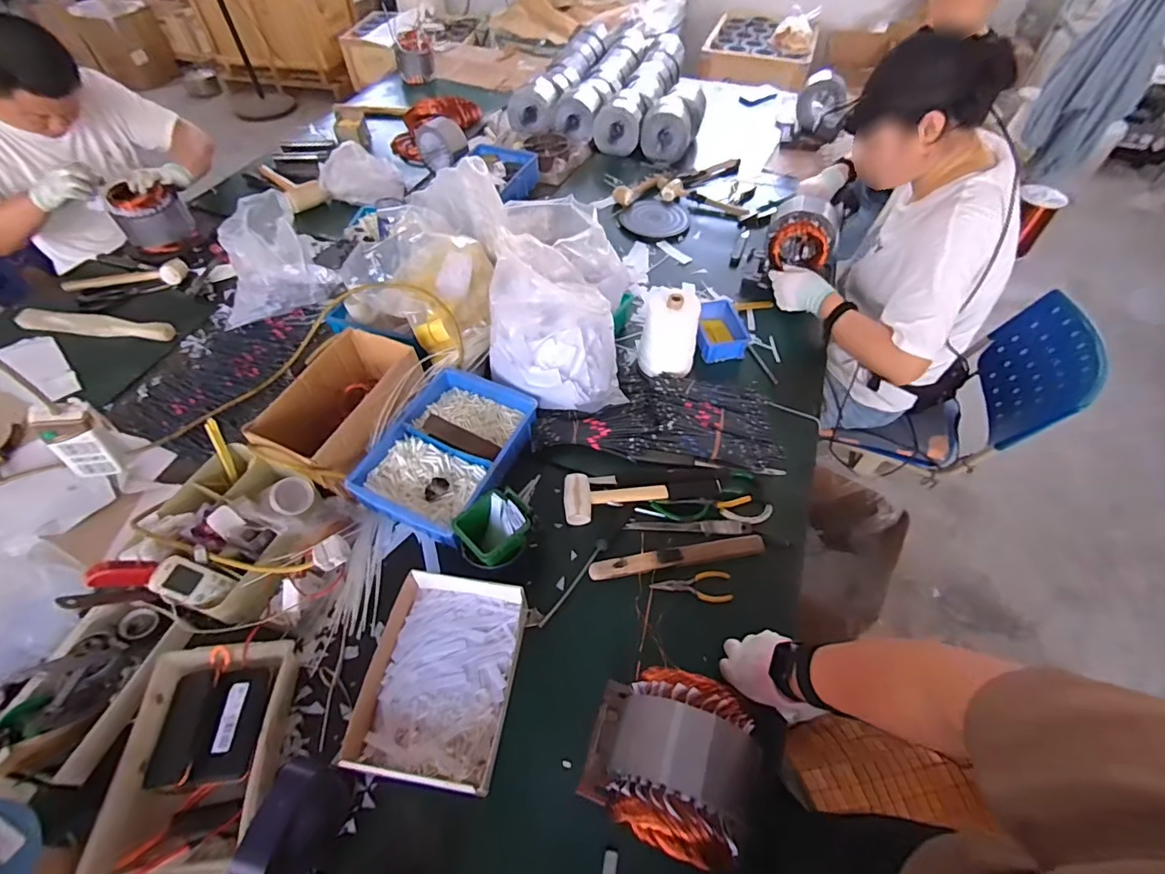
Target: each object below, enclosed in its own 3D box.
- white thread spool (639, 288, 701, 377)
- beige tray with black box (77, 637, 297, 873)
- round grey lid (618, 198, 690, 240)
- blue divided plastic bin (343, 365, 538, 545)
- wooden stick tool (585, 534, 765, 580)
[{"bbox_3d":[0.174,-0.198,1.011,0.112,0.174,0.094,13,54,8],"label":"white thread spool"},{"bbox_3d":[-0.459,0.384,0.618,0.172,0.058,0.246,-4,53,-5],"label":"beige tray with black box"},{"bbox_3d":[0.202,-0.610,1.419,0.198,0.018,0.201,1,53,-1],"label":"round grey lid"},{"bbox_3d":[-0.227,0.019,0.866,0.208,0.082,0.283,20,55,13],"label":"blue divided plastic bin"},{"bbox_3d":[0.150,0.189,0.802,0.276,0.013,0.030,-8,54,-8],"label":"wooden stick tool"}]

